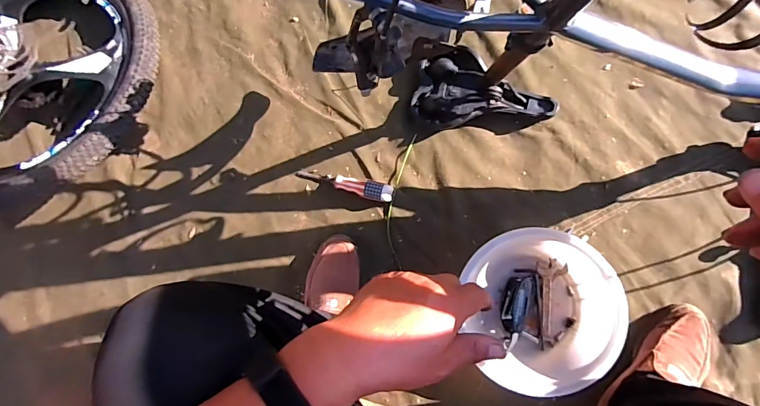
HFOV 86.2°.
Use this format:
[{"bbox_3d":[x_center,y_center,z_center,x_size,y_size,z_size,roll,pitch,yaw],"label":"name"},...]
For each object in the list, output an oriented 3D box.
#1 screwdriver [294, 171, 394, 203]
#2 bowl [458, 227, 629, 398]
[{"bbox_3d":[-0.067,-0.035,0.757,0.191,0.035,0.032,13,87,9],"label":"screwdriver"},{"bbox_3d":[0.263,0.168,0.664,0.222,0.085,0.244,-1,85,8],"label":"bowl"}]

